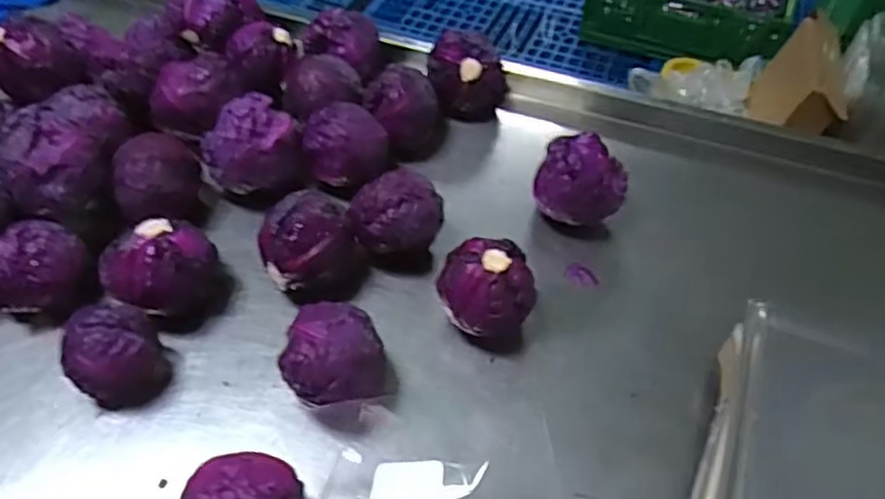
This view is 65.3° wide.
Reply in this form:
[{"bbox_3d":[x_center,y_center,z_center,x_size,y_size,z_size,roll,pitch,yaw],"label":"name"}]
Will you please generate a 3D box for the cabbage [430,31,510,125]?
[{"bbox_3d":[0.038,-0.259,1.015,0.116,0.128,0.132,3,48,3],"label":"cabbage"}]

